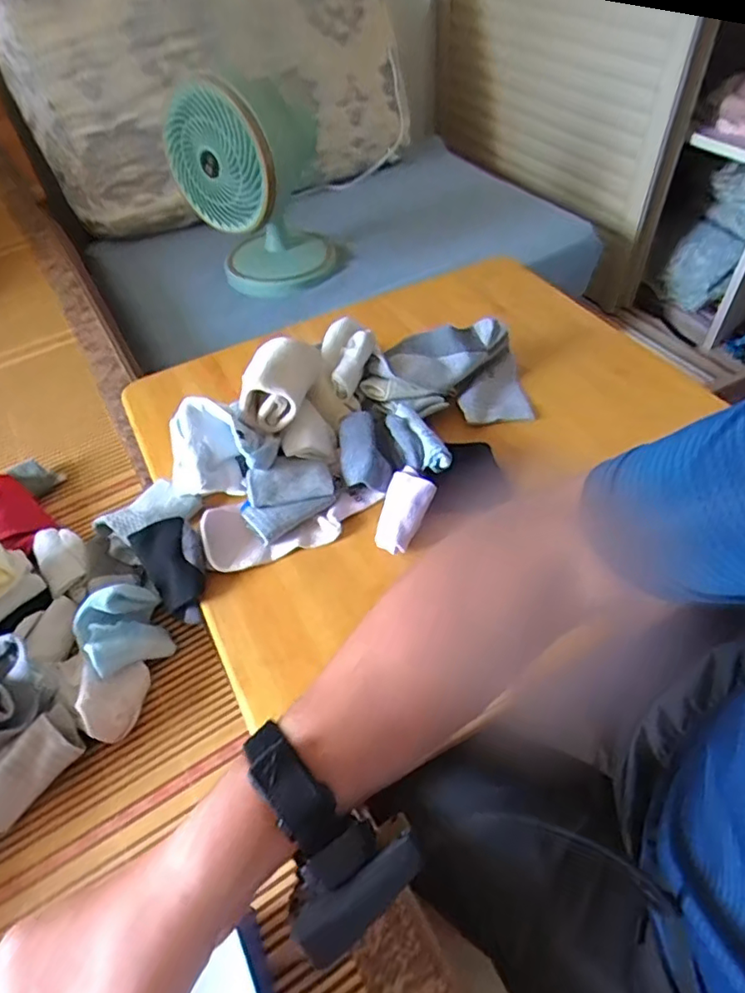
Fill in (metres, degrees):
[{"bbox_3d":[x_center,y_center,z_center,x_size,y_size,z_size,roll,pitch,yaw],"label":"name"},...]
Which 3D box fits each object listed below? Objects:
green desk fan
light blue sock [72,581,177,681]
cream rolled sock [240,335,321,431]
[{"bbox_3d":[-0.191,-0.542,0.998,0.194,0.316,0.188,27,57,24],"label":"green desk fan"},{"bbox_3d":[-0.217,0.118,0.513,0.070,0.060,0.062,-38,57,-25],"label":"light blue sock"},{"bbox_3d":[-0.095,-0.115,0.587,0.064,0.049,0.092,5,50,8],"label":"cream rolled sock"}]

